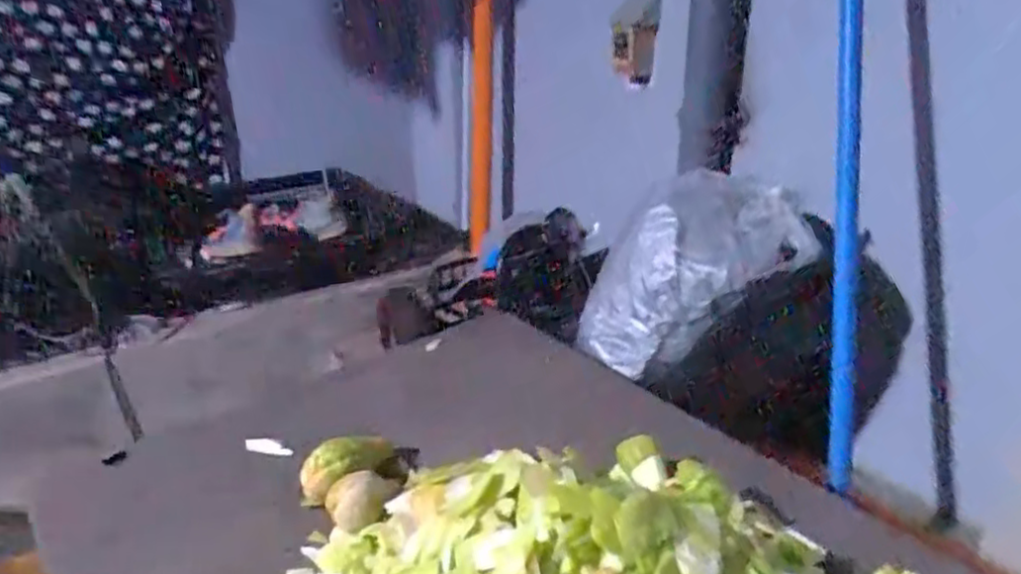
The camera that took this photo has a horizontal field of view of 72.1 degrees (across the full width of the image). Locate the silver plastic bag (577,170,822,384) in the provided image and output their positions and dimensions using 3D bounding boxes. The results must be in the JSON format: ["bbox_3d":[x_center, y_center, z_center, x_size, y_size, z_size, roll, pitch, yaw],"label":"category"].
[{"bbox_3d":[0.303,-0.010,1.192,0.339,0.297,0.173,-3,24,-4],"label":"silver plastic bag"}]

